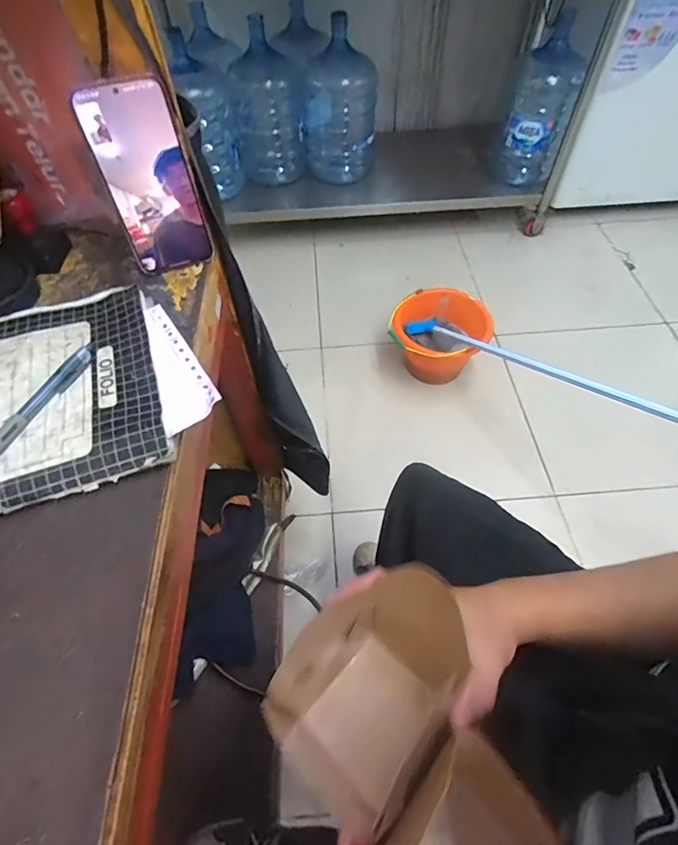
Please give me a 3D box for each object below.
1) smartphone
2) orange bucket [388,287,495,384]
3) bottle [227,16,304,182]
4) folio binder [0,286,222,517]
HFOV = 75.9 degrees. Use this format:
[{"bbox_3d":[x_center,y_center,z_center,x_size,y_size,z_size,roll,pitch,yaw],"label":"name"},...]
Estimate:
[{"bbox_3d":[-0.177,-0.224,0.414,0.082,0.161,0.013,-18,49,-11],"label":"smartphone"},{"bbox_3d":[0.297,-0.247,1.352,0.271,0.218,0.264,-1,56,1],"label":"orange bucket"},{"bbox_3d":[-0.262,-1.140,1.593,0.258,0.447,0.255,-8,56,-3],"label":"bottle"},{"bbox_3d":[-0.285,-0.017,0.364,0.333,0.018,0.207,-17,57,-9],"label":"folio binder"}]

